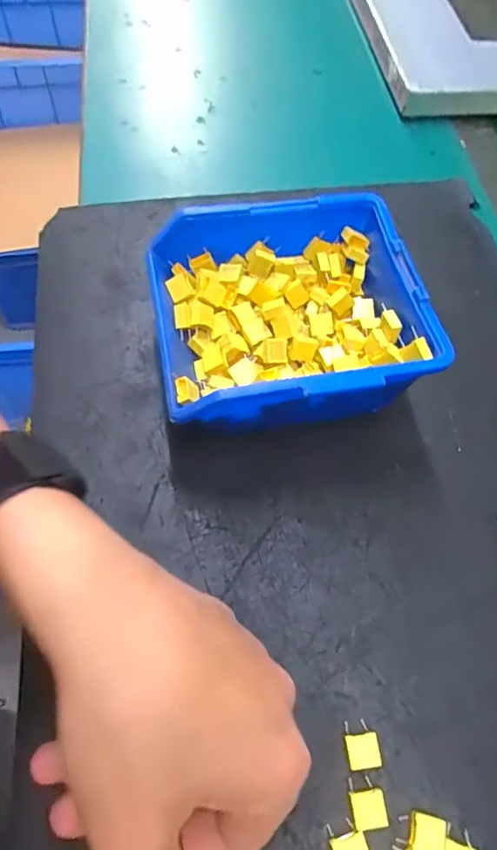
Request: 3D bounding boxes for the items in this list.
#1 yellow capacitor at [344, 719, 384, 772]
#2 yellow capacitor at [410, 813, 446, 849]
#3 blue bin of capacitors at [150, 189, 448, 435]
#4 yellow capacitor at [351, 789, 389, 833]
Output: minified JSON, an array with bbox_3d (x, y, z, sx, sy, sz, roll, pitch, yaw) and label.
[{"bbox_3d":[0.048,0.135,0.226,0.014,0.005,0.018,-7,61,-8],"label":"yellow capacitor"},{"bbox_3d":[0.071,0.163,0.212,0.013,0.004,0.013,17,61,5],"label":"yellow capacitor"},{"bbox_3d":[0.019,-0.052,0.291,0.132,0.065,0.123,-9,62,-9],"label":"blue bin of capacitors"},{"bbox_3d":[0.048,0.153,0.216,0.013,0.004,0.017,-5,61,-6],"label":"yellow capacitor"}]

